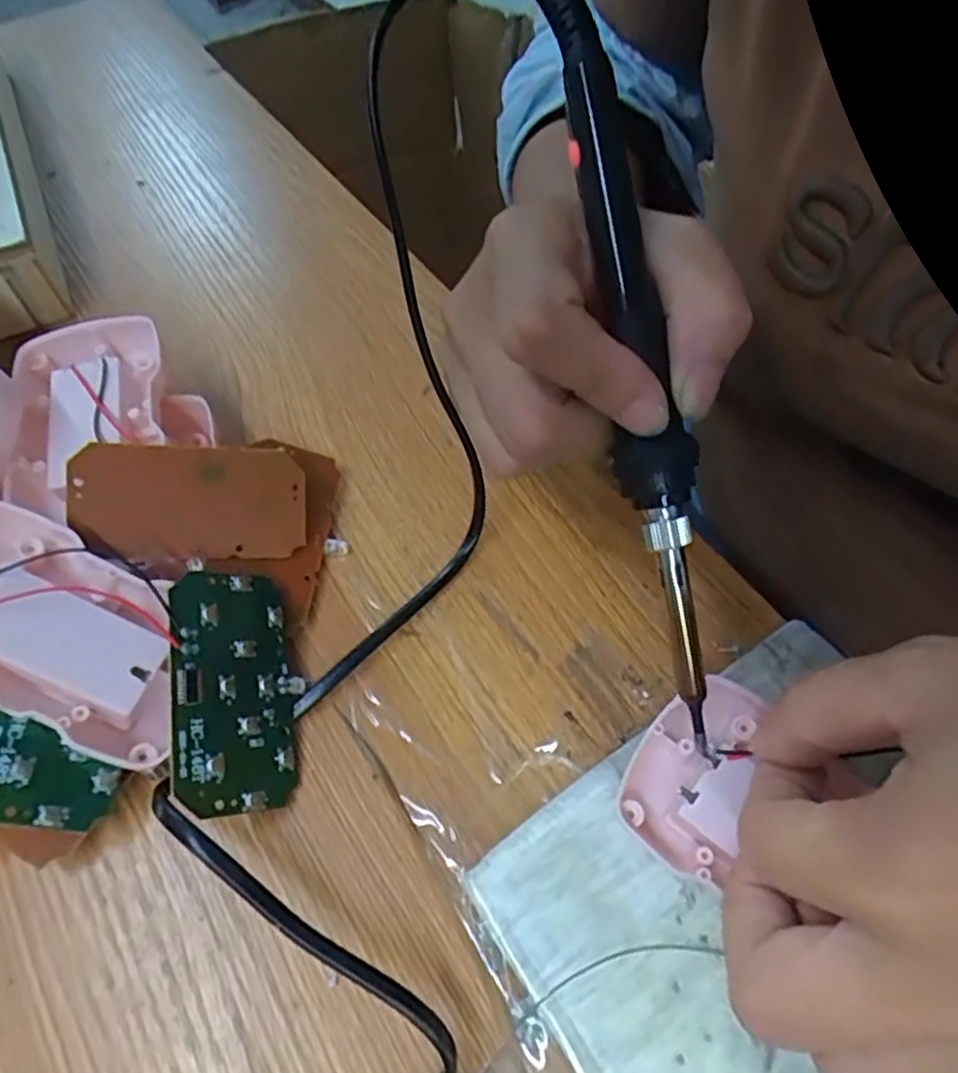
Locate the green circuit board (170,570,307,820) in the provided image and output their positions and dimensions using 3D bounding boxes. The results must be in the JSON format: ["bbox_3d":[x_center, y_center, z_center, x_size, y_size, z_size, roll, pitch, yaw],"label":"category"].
[{"bbox_3d":[-0.076,0.047,0.223,0.039,0.004,0.073,9,62,-40],"label":"green circuit board"}]

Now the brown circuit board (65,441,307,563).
[{"bbox_3d":[-0.097,-0.012,0.244,0.074,0.004,0.039,-1,91,-23],"label":"brown circuit board"}]

